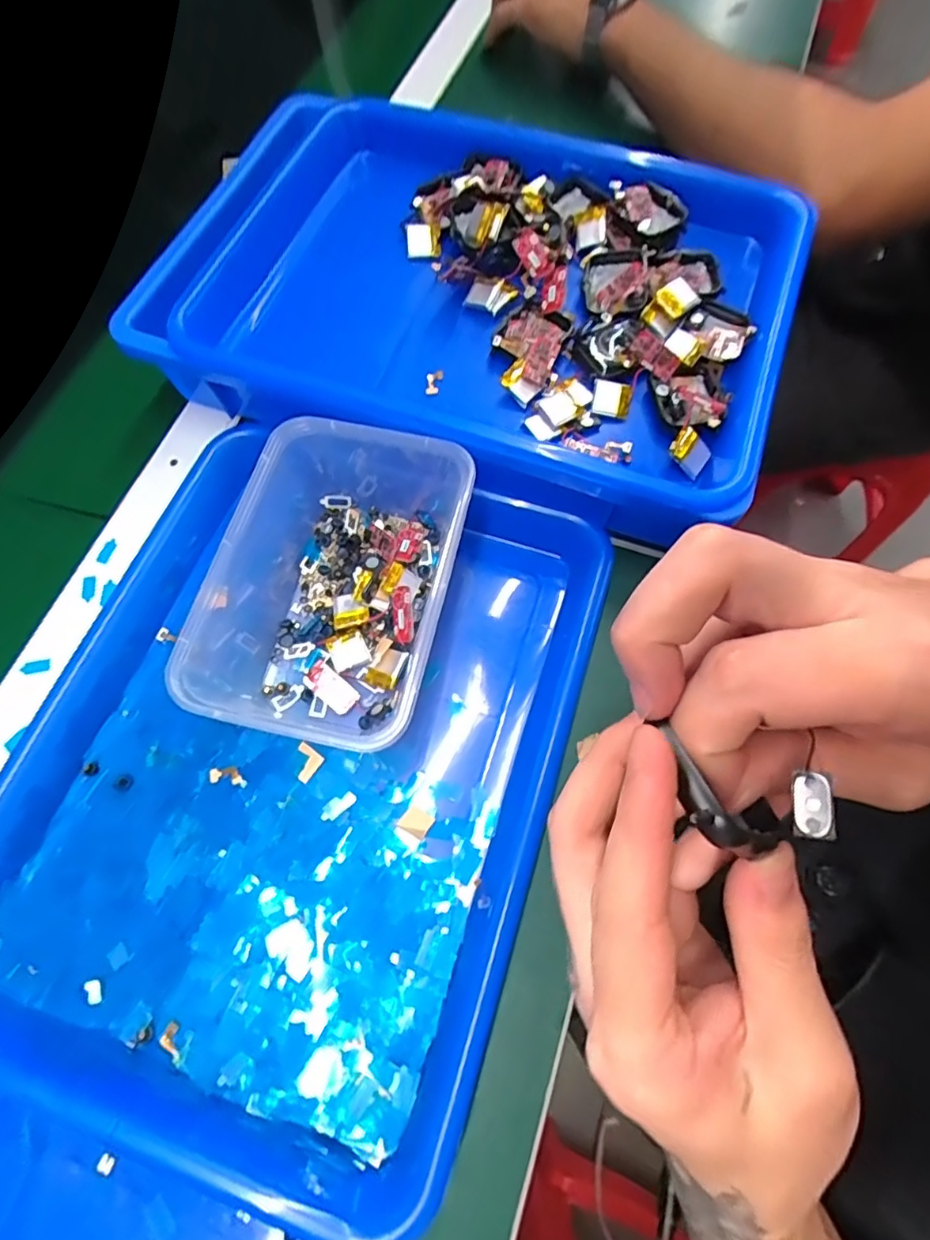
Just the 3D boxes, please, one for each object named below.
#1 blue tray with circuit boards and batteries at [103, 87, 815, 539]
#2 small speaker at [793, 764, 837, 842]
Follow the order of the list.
[{"bbox_3d":[0.009,-0.205,0.366,0.372,0.056,0.256,20,70,9],"label":"blue tray with circuit boards and batteries"},{"bbox_3d":[0.081,0.043,0.133,0.007,0.004,0.016,10,69,6],"label":"small speaker"}]

